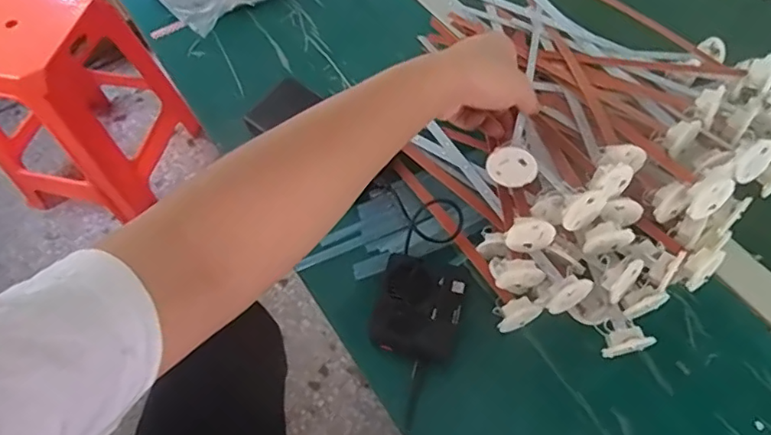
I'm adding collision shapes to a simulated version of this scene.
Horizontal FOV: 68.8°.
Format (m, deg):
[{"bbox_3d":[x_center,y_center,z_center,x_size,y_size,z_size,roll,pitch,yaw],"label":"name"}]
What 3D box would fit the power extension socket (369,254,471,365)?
[{"bbox_3d":[0.033,0.072,0.475,0.073,0.040,0.088,13,60,10],"label":"power extension socket"}]

